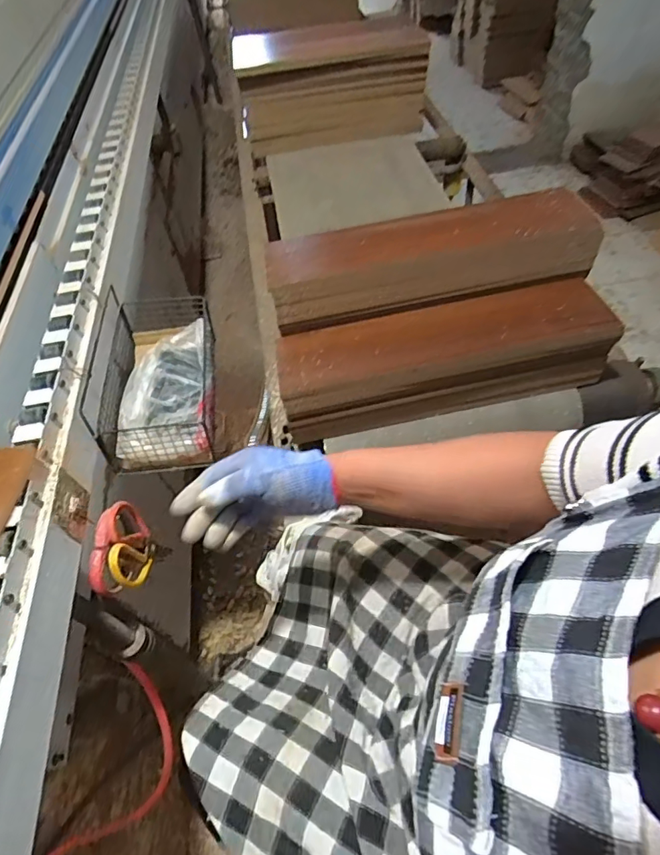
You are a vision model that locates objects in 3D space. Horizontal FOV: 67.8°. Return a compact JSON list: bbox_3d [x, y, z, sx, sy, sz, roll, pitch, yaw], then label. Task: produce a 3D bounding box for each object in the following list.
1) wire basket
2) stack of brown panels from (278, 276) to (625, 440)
[{"bbox_3d":[-0.244,-0.079,0.718,0.131,0.085,0.280,-9,53,-2],"label":"wire basket"},{"bbox_3d":[0.163,-0.109,0.725,0.472,0.120,0.121,-11,53,-3],"label":"stack of brown panels"}]

